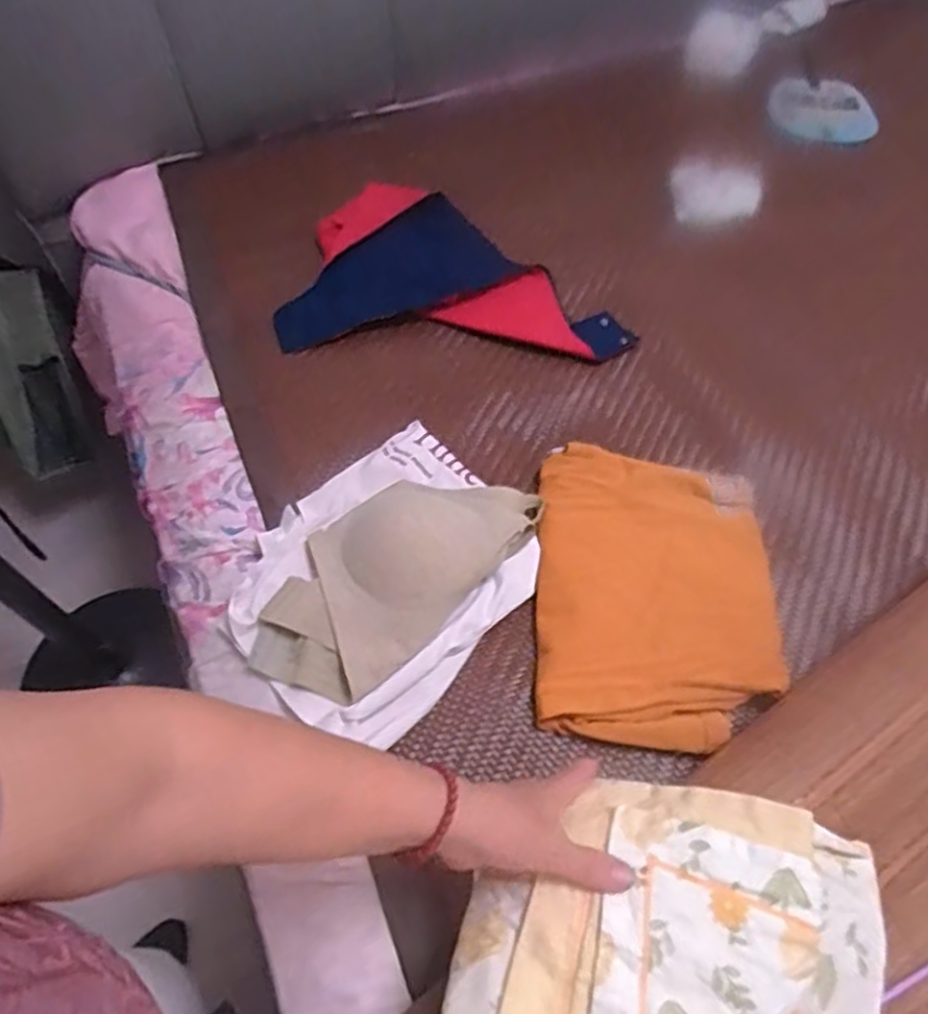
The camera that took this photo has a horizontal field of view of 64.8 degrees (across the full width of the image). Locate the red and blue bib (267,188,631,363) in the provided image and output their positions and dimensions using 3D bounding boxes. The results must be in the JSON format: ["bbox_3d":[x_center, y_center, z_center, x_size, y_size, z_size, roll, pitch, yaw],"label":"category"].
[{"bbox_3d":[-0.004,-0.297,0.912,0.405,0.028,0.257,6,58,4],"label":"red and blue bib"}]

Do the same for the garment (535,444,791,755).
[{"bbox_3d":[0.179,0.079,0.695,0.221,0.040,0.293,4,60,2],"label":"garment"}]

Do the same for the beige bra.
[{"bbox_3d":[-0.068,0.054,0.683,0.155,0.058,0.287,38,67,20],"label":"beige bra"}]

